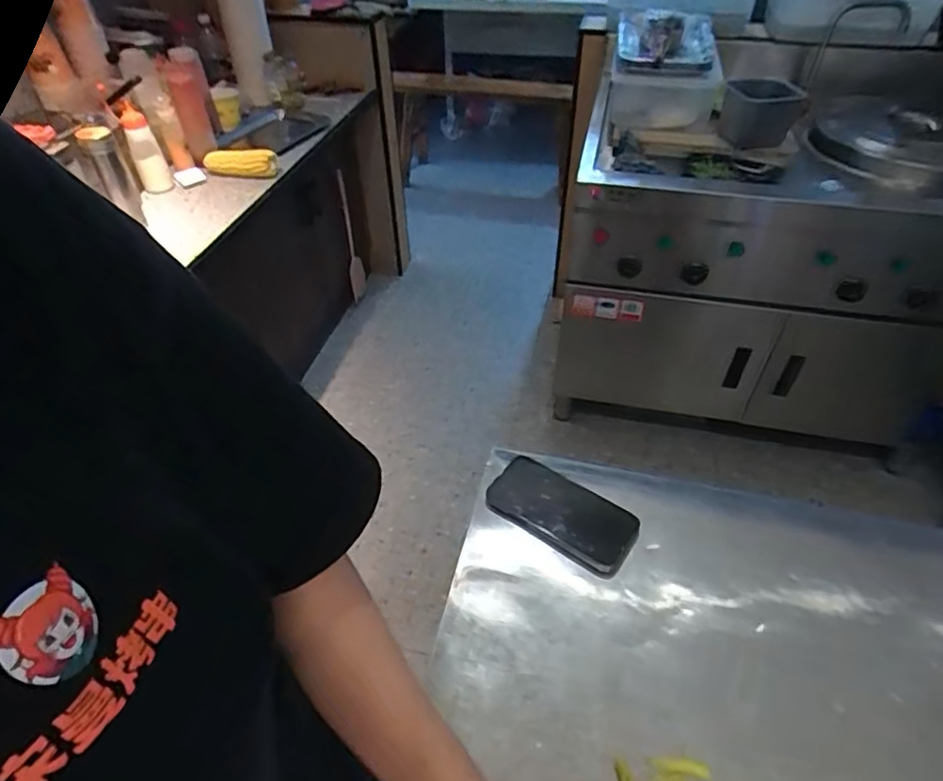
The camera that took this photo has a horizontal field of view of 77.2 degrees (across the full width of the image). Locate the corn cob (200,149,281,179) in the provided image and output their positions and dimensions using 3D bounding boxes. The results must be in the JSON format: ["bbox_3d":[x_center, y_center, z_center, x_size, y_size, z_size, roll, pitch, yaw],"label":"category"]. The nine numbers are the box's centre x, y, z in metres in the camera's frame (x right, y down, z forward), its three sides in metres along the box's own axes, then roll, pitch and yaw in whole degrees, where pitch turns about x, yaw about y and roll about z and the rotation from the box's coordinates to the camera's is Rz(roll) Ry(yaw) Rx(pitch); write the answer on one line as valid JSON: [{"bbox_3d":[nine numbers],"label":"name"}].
[{"bbox_3d":[-0.574,-0.567,1.472,0.188,0.048,0.058,7,45,8],"label":"corn cob"}]

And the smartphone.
[{"bbox_3d":[0.097,0.129,0.636,0.163,0.016,0.086,30,53,28],"label":"smartphone"}]

